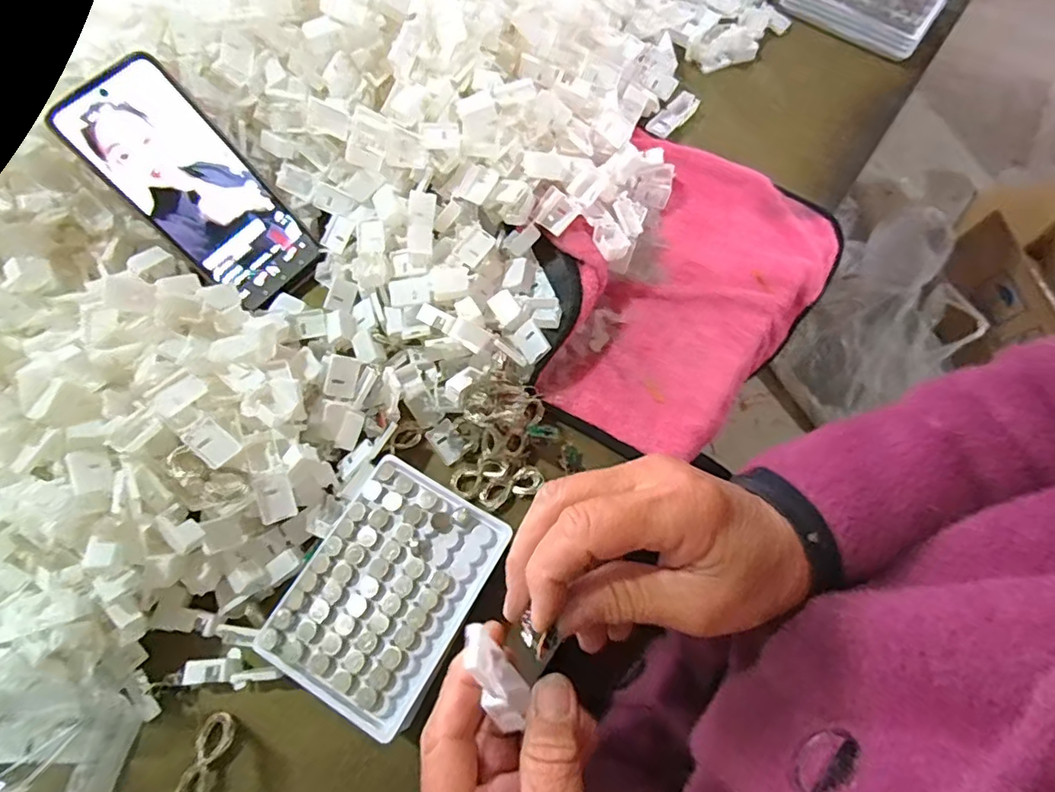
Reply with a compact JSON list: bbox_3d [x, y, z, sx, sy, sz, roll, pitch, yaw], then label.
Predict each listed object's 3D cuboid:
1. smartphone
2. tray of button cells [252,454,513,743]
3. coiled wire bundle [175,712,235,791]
[{"bbox_3d":[-0.221,-0.139,0.381,0.073,0.007,0.157,-49,119,-17],"label":"smartphone"},{"bbox_3d":[-0.081,0.111,0.327,0.094,0.008,0.130,30,70,7],"label":"tray of button cells"},{"bbox_3d":[-0.183,0.208,0.318,0.019,0.007,0.050,11,69,3],"label":"coiled wire bundle"}]

